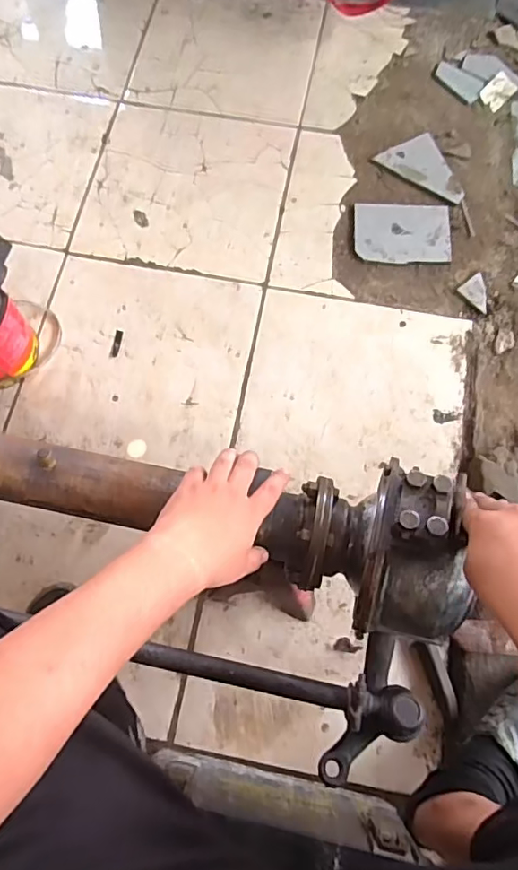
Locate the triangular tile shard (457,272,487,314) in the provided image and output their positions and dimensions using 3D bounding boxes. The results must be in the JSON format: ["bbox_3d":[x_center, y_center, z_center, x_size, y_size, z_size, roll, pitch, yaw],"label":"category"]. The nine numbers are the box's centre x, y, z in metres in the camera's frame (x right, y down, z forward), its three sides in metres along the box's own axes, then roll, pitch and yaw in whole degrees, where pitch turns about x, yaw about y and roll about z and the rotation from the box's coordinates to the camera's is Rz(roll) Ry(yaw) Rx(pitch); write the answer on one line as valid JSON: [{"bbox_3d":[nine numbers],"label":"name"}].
[{"bbox_3d":[0.424,-0.272,1.025,0.054,0.008,0.068,-38,77,-11],"label":"triangular tile shard"}]

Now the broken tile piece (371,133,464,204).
[{"bbox_3d":[0.346,-0.559,1.094,0.188,0.016,0.106,30,75,8],"label":"broken tile piece"}]

